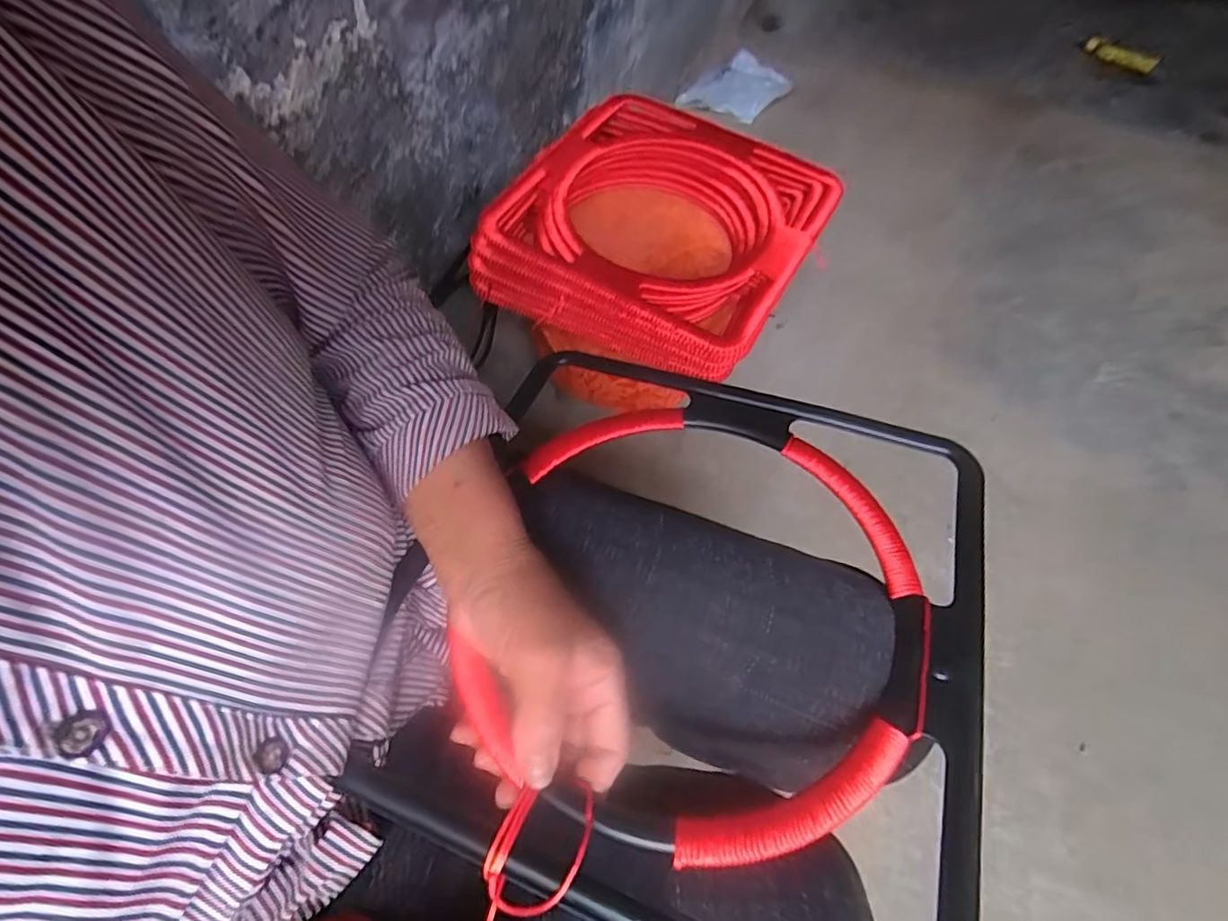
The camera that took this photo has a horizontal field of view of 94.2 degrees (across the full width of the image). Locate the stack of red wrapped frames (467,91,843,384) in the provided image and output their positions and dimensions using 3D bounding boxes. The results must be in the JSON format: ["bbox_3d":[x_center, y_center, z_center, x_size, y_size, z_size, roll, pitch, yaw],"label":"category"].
[{"bbox_3d":[0.060,-0.284,0.693,0.343,0.084,0.334,24,63,13],"label":"stack of red wrapped frames"}]

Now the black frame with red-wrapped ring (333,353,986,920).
[{"bbox_3d":[0.041,0.074,0.332,0.321,0.043,0.320,18,61,10],"label":"black frame with red-wrapped ring"}]

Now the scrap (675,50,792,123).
[{"bbox_3d":[0.306,-0.909,1.391,0.186,0.050,0.280,34,65,17],"label":"scrap"}]

